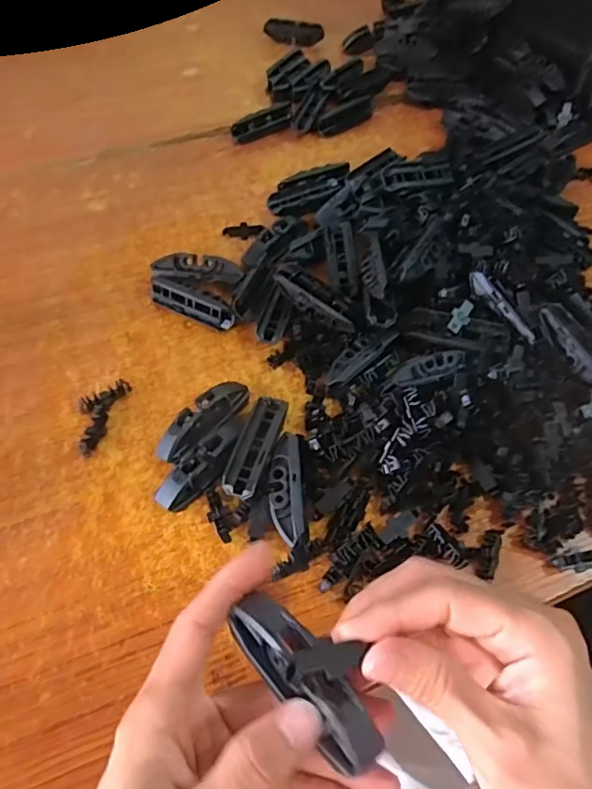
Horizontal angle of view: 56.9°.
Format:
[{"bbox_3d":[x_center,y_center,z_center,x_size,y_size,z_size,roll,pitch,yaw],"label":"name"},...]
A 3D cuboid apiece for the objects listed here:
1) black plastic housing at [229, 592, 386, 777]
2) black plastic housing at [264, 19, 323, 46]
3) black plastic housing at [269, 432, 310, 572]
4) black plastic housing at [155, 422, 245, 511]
[{"bbox_3d":[0.003,0.103,0.201,0.022,0.019,0.070,-38,65,-24],"label":"black plastic housing"},{"bbox_3d":[-0.003,-0.434,0.653,0.069,0.016,0.026,18,57,9],"label":"black plastic housing"},{"bbox_3d":[-0.004,0.059,0.324,0.021,0.011,0.077,-1,57,-4],"label":"black plastic housing"},{"bbox_3d":[-0.055,0.044,0.341,0.021,0.018,0.071,35,62,19],"label":"black plastic housing"}]

